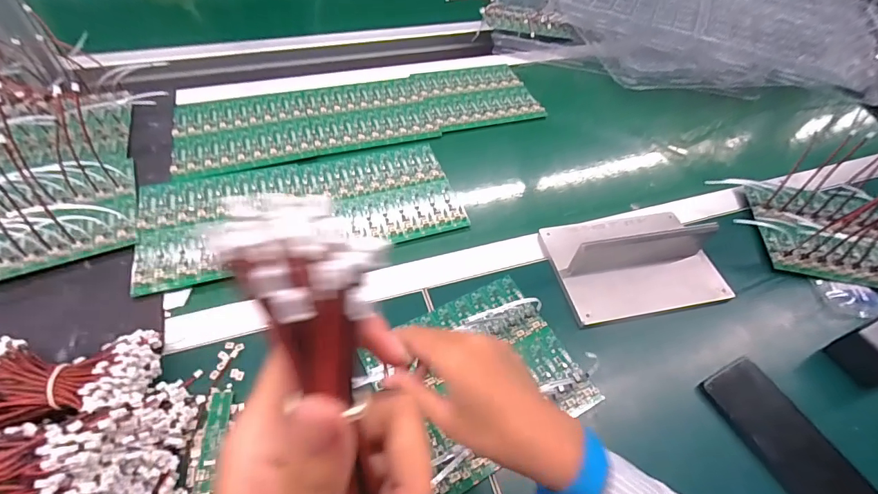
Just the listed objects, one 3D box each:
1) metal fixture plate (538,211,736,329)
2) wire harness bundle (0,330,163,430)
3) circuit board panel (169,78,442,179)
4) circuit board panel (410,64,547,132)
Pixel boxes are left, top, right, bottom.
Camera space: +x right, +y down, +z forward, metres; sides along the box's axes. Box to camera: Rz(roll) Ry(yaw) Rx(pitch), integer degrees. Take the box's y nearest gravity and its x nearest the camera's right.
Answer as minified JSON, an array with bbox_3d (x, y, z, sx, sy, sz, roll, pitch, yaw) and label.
[{"bbox_3d":[0.243,0.005,0.506,0.201,0.056,0.143,-7,54,-9],"label":"metal fixture plate"},{"bbox_3d":[-0.333,0.121,0.365,0.168,0.040,0.091,-1,53,-5],"label":"wire harness bundle"},{"bbox_3d":[-0.209,-0.201,0.666,0.386,0.008,0.176,-14,56,-14],"label":"circuit board panel"},{"bbox_3d":[0.067,-0.275,0.745,0.190,0.005,0.172,-14,55,-13],"label":"circuit board panel"}]

